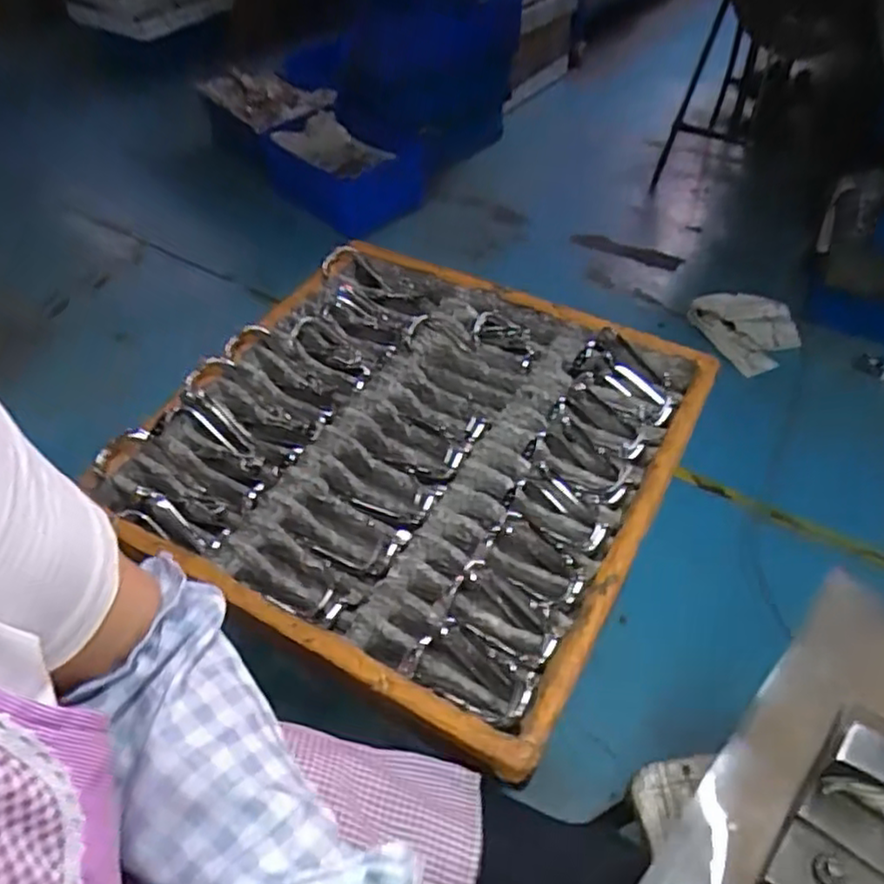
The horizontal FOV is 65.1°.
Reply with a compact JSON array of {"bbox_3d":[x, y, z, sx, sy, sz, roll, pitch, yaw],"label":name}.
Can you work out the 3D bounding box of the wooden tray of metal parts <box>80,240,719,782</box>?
[{"bbox_3d":[-0.029,-0.003,0.789,0.534,0.062,0.549,22,53,21],"label":"wooden tray of metal parts"}]

